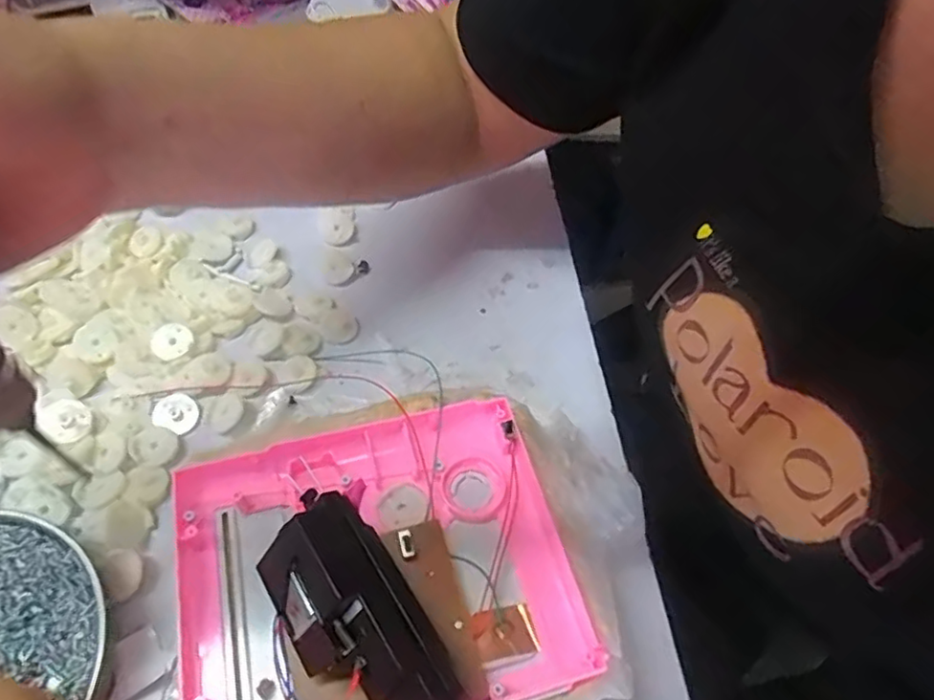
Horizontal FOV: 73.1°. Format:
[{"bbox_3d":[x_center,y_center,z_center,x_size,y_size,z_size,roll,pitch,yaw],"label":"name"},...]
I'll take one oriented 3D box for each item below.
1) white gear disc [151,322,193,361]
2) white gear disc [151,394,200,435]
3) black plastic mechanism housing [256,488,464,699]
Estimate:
[{"bbox_3d":[-0.173,-0.006,0.369,0.023,0.008,0.020,-26,61,-21],"label":"white gear disc"},{"bbox_3d":[-0.161,0.034,0.346,0.025,0.007,0.020,21,79,7],"label":"white gear disc"},{"bbox_3d":[-0.043,0.109,0.249,0.045,0.036,0.100,-29,62,-23],"label":"black plastic mechanism housing"}]

